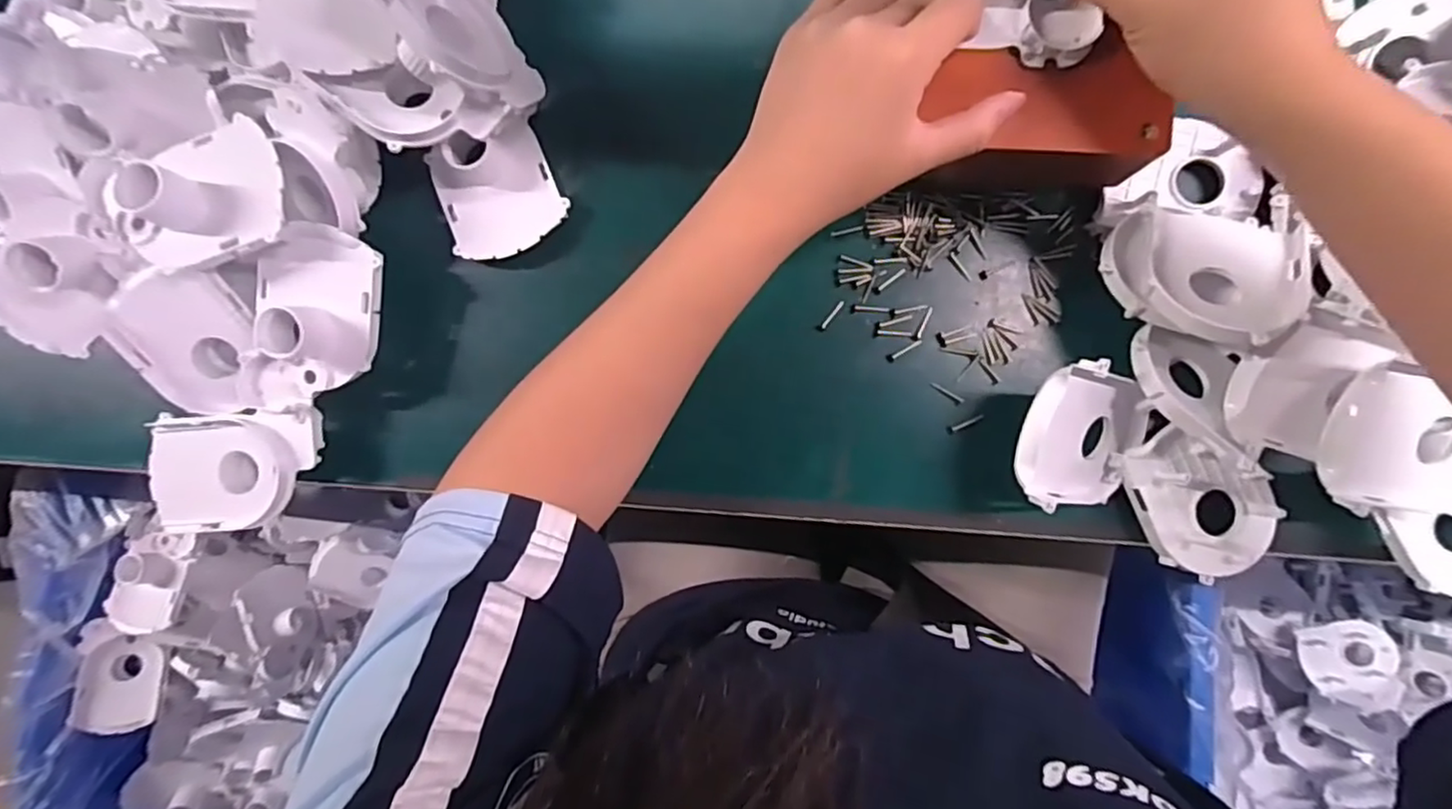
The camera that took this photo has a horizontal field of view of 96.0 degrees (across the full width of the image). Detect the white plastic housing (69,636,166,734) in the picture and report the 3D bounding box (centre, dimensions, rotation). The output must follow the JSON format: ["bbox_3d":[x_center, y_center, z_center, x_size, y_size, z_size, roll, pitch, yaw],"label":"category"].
[{"bbox_3d":[-0.563,0.260,0.609,0.024,0.060,0.083,-6,79,49],"label":"white plastic housing"}]

